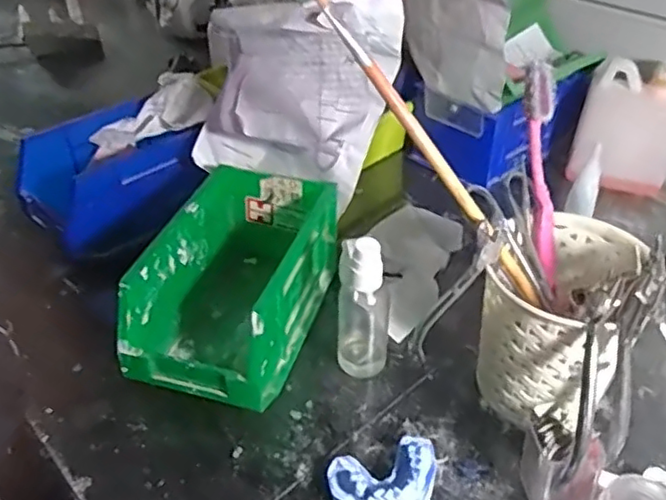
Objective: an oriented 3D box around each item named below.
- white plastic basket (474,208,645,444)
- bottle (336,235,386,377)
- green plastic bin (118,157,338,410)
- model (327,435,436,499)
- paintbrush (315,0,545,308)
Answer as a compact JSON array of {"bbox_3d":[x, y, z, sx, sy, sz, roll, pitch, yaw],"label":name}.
[{"bbox_3d":[0.144,0.056,0.396,0.082,0.112,0.116,30,47,32],"label":"white plastic basket"},{"bbox_3d":[0.020,0.038,0.427,0.032,0.112,0.032,0,38,1],"label":"bottle"},{"bbox_3d":[-0.069,0.025,0.463,0.100,0.092,0.174,10,40,13],"label":"green plastic bin"},{"bbox_3d":[0.032,0.137,0.364,0.064,0.026,0.045,-11,40,-13],"label":"model"},{"bbox_3d":[0.057,-0.055,0.362,0.009,0.226,0.013,-26,18,42],"label":"paintbrush"}]

